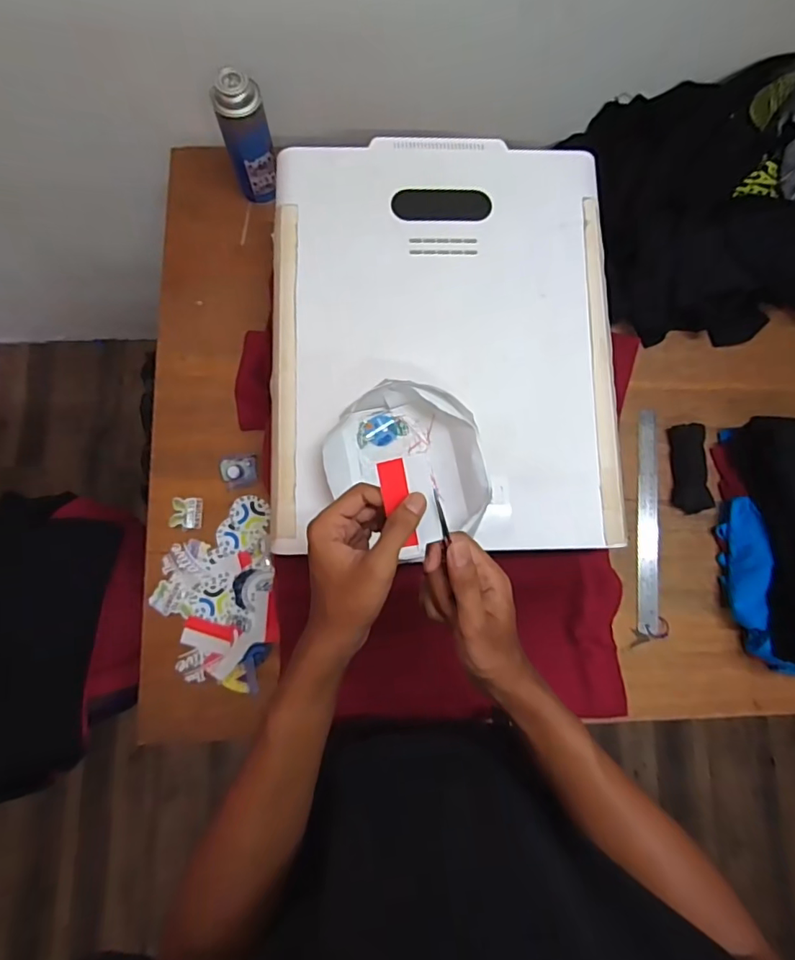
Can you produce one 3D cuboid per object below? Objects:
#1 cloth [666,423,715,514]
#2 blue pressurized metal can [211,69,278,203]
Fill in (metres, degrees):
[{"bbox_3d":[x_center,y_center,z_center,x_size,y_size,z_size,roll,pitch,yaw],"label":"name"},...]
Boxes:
[{"bbox_3d":[0.426,-0.017,0.753,0.047,0.026,0.127,0,81,-4],"label":"cloth"},{"bbox_3d":[-0.208,-0.473,0.729,0.060,0.171,0.058,1,81,-3],"label":"blue pressurized metal can"}]

